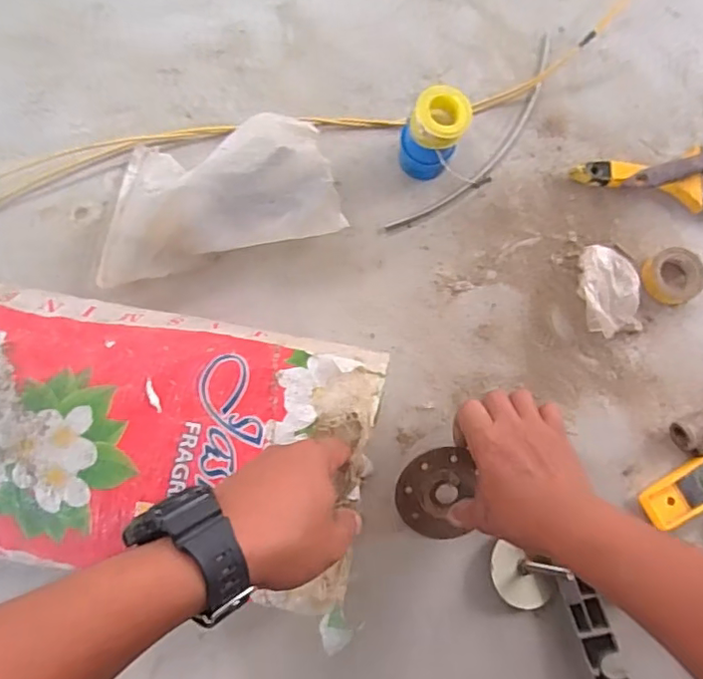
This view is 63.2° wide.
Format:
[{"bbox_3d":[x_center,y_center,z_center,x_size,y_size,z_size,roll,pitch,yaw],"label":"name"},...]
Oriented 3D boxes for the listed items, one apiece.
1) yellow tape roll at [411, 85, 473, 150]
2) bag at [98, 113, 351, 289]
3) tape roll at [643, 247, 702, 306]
[{"bbox_3d":[0.084,-0.207,0.532,0.052,0.033,0.049,0,78,-2],"label":"yellow tape roll"},{"bbox_3d":[-0.135,-0.147,0.547,0.230,0.084,0.139,-14,78,-5],"label":"bag"},{"bbox_3d":[0.325,-0.065,0.573,0.060,0.020,0.054,-32,80,-8],"label":"tape roll"}]

